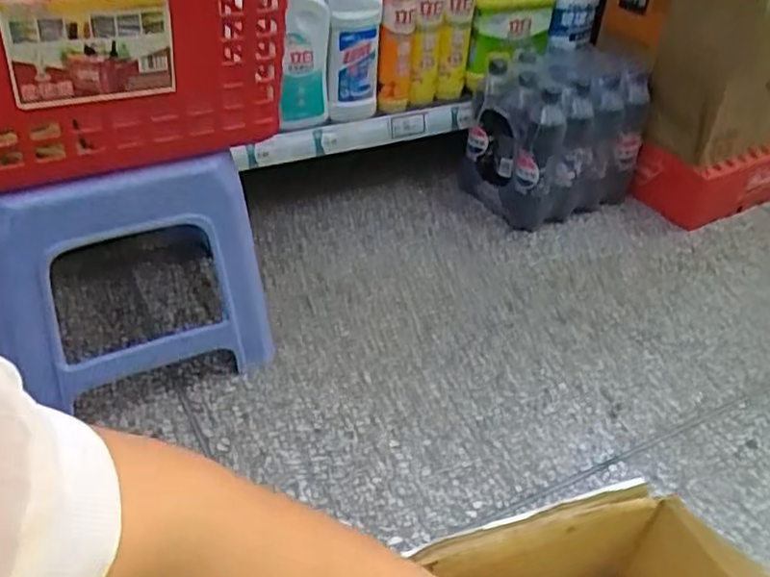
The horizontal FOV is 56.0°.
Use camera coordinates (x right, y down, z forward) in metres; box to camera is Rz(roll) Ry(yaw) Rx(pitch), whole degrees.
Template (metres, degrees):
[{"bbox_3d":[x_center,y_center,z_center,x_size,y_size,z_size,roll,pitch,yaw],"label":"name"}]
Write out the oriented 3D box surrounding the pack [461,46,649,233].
[{"bbox_3d":[0.257,-0.268,1.174,0.239,0.227,0.181,-16,42,-24],"label":"pack"}]

